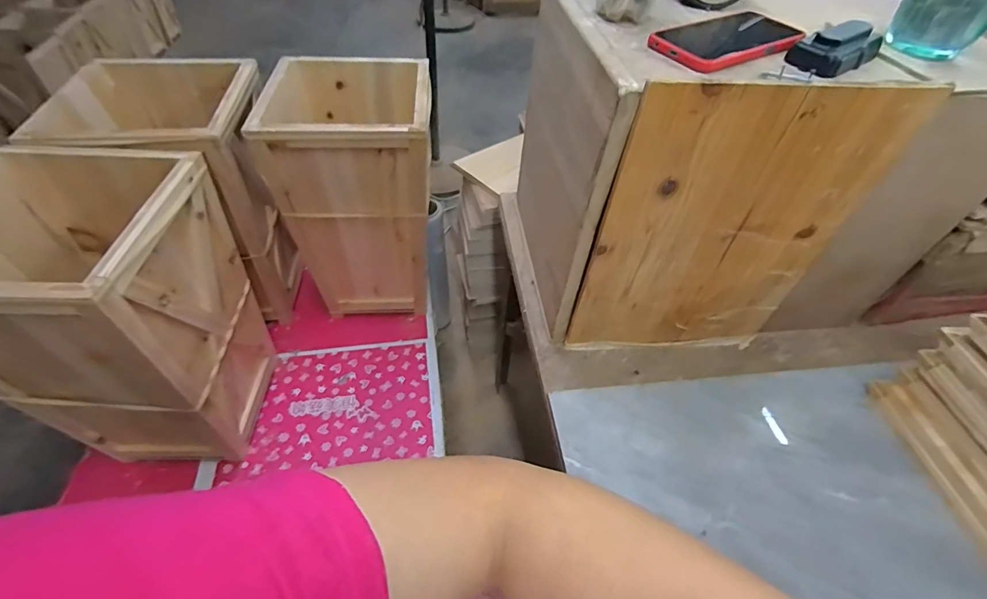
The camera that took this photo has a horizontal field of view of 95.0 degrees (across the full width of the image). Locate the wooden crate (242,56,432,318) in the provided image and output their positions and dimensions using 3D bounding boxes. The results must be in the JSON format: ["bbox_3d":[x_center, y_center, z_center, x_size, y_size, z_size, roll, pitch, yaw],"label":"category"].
[{"bbox_3d":[-0.245,-0.186,0.893,0.254,0.450,0.246,-3,49,-6],"label":"wooden crate"}]

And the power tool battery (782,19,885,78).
[{"bbox_3d":[0.337,-0.248,0.443,0.098,0.028,0.049,-29,56,-25],"label":"power tool battery"}]

